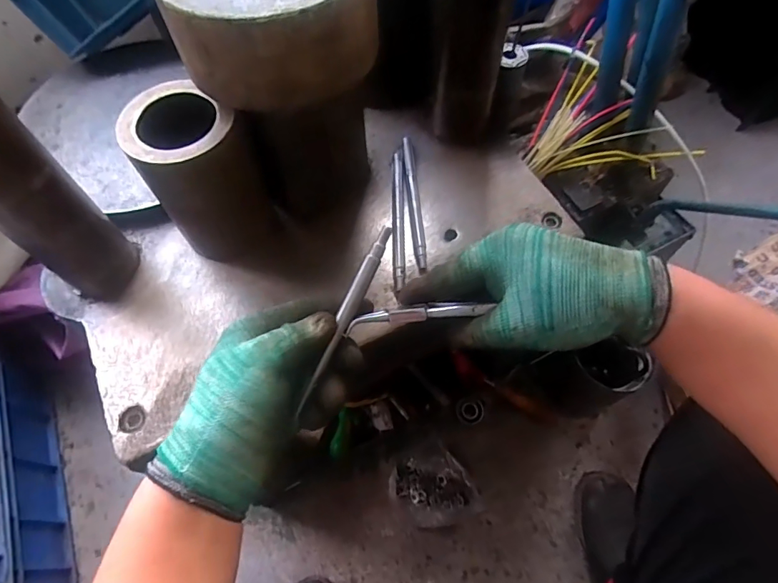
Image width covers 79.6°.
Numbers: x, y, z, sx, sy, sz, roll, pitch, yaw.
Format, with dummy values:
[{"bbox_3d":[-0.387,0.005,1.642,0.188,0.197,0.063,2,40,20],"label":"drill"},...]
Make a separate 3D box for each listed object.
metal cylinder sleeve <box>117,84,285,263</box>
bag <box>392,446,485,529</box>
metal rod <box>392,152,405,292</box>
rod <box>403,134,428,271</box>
[{"bbox_3d":[-0.154,-0.098,0.407,0.088,0.145,0.091,0,62,1],"label":"metal cylinder sleeve"},{"bbox_3d":[0.065,0.308,0.733,0.120,0.059,0.118,-21,63,-10],"label":"bag"},{"bbox_3d":[0.009,-0.075,0.466,0.011,0.009,0.159,-1,62,1],"label":"metal rod"},{"bbox_3d":[0.026,-0.094,0.475,0.011,0.012,0.162,-4,62,-1],"label":"rod"}]

